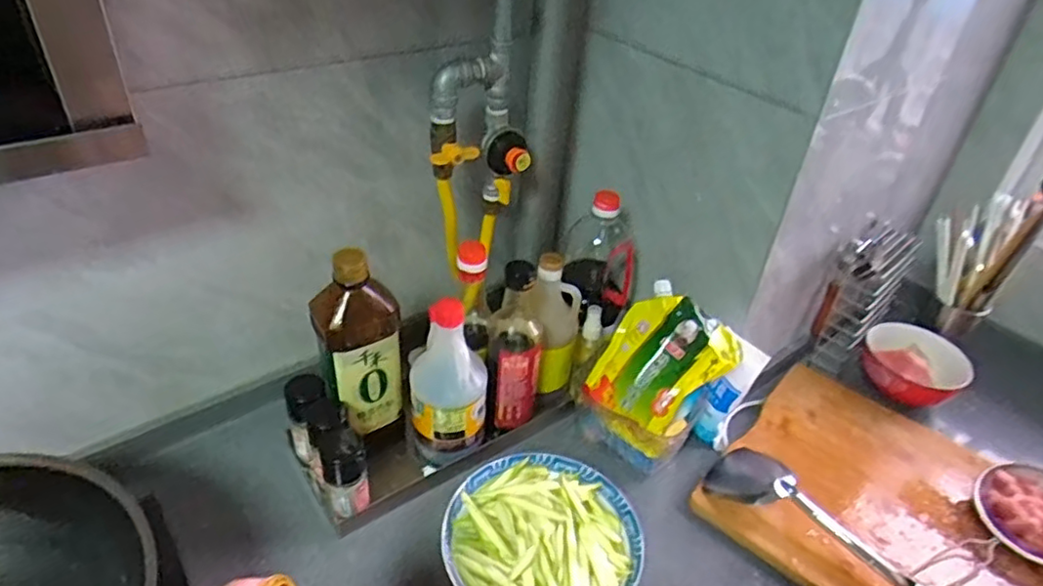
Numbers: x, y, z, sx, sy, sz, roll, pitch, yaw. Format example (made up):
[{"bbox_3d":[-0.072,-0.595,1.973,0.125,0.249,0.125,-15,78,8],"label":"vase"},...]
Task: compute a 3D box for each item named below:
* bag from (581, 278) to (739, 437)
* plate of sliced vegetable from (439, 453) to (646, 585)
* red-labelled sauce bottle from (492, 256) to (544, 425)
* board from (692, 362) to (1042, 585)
[{"bbox_3d":[0.163,0.082,0.756,0.122,0.043,0.159,39,91,27],"label":"bag"},{"bbox_3d":[0.022,0.254,0.674,0.196,0.067,0.193,4,38,-3],"label":"plate of sliced vegetable"},{"bbox_3d":[-0.005,0.056,0.739,0.056,0.222,0.068,5,38,-1],"label":"red-labelled sauce bottle"},{"bbox_3d":[0.477,0.271,0.728,0.458,0.036,0.318,31,44,28],"label":"board"}]

